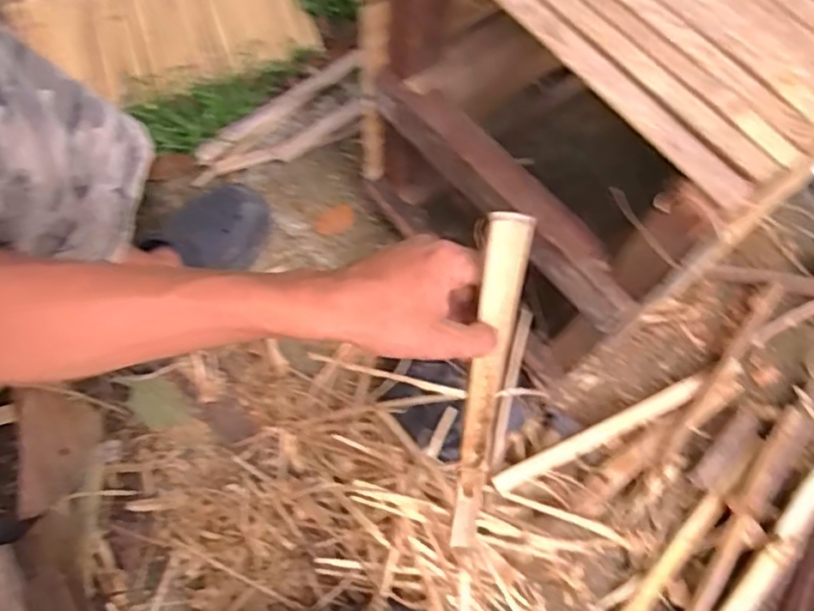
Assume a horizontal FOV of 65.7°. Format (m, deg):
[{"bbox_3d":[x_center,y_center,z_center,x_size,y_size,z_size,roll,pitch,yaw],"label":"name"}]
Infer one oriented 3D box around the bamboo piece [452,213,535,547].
[{"bbox_3d":[0.054,0.075,0.469,0.030,0.329,0.024,3,38,0],"label":"bamboo piece"}]

